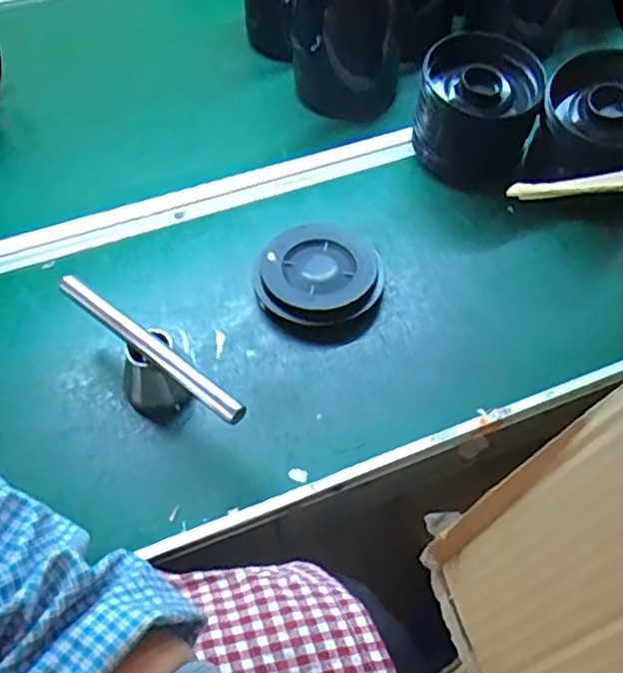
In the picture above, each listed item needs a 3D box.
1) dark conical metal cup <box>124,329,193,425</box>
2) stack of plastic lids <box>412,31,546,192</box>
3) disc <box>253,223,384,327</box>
[{"bbox_3d":[-0.132,0.034,0.548,0.048,0.057,0.050,0,53,0],"label":"dark conical metal cup"},{"bbox_3d":[0.176,-0.241,0.711,0.121,0.118,0.097,2,53,2],"label":"stack of plastic lids"},{"bbox_3d":[0.006,-0.061,0.635,0.118,0.027,0.118,0,53,0],"label":"disc"}]

